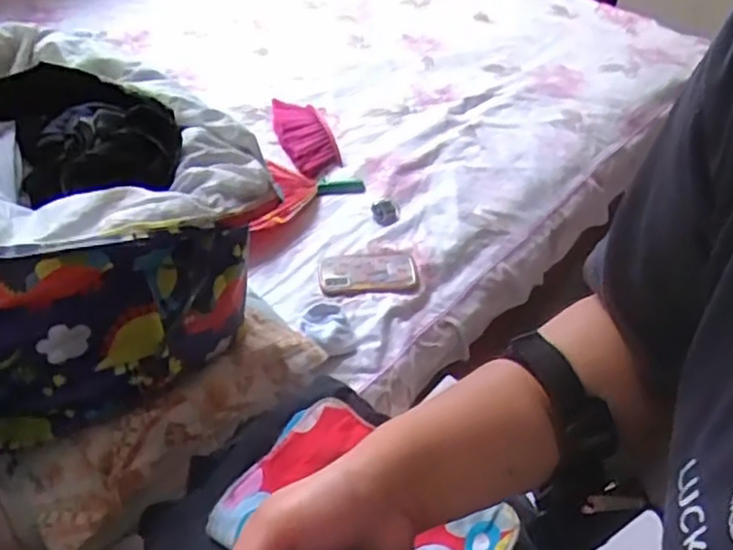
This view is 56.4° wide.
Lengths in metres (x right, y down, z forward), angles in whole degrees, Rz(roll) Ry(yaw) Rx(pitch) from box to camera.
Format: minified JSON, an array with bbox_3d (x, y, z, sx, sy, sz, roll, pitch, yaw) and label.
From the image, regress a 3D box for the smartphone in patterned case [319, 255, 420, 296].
[{"bbox_3d":[0.004,-0.004,1.181,0.168,0.014,0.085,-3,45,-4],"label":"smartphone in patterned case"}]

